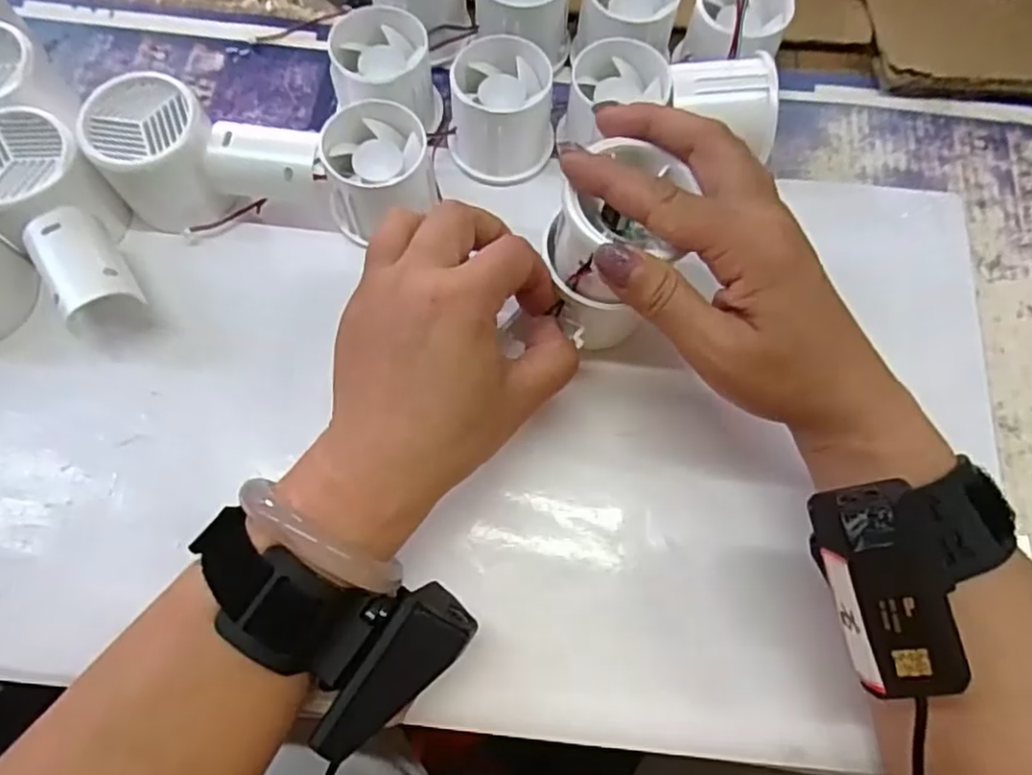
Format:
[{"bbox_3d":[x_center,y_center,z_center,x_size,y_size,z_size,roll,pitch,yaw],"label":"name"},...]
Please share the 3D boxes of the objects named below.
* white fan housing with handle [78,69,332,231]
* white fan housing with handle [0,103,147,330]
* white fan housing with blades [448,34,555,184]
[{"bbox_3d":[-0.151,-0.107,0.342,0.112,0.052,0.054,19,71,5],"label":"white fan housing with handle"},{"bbox_3d":[-0.217,-0.080,0.328,0.052,0.050,0.108,-40,76,-14],"label":"white fan housing with handle"},{"bbox_3d":[-0.007,-0.148,0.359,0.056,0.039,0.060,2,71,-1],"label":"white fan housing with blades"}]

